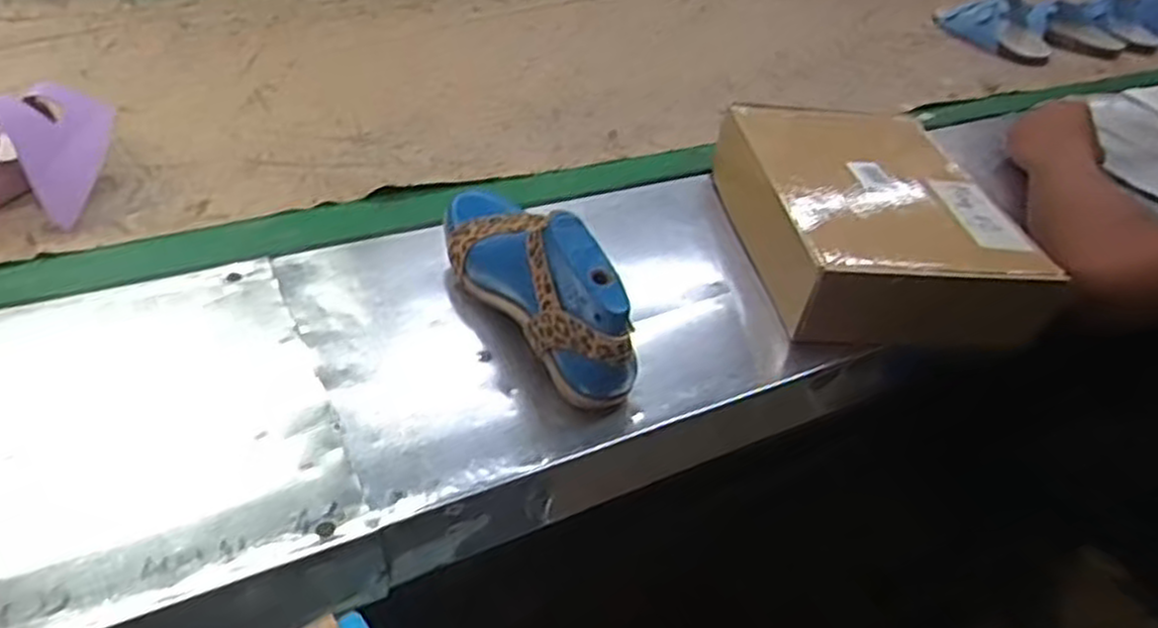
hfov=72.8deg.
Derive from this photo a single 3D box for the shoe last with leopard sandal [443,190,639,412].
[{"bbox_3d":[-0.035,-0.033,0.580,0.071,0.103,0.235,-13,42,-24],"label":"shoe last with leopard sandal"}]

